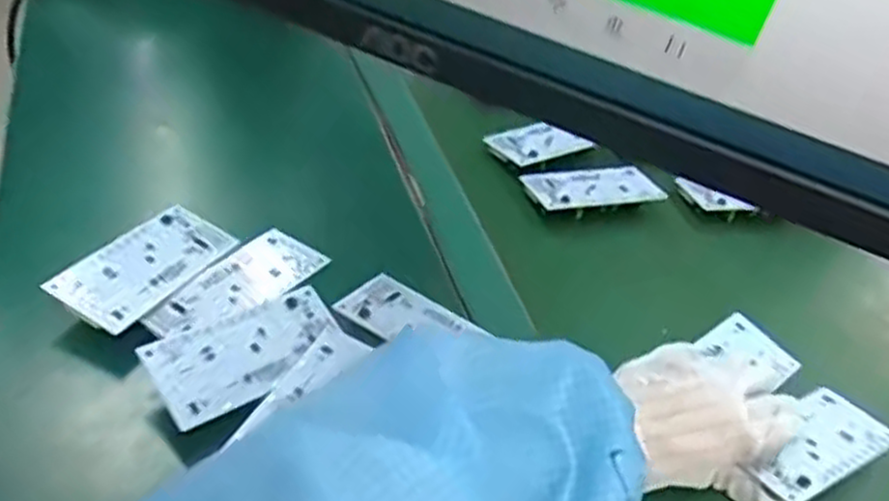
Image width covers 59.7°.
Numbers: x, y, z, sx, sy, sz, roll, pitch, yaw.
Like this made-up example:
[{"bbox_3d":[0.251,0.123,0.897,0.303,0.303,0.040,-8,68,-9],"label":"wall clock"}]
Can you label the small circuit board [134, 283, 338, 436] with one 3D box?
[{"bbox_3d":[-0.113,0.059,0.455,0.112,0.007,0.056,-22,64,-39],"label":"small circuit board"}]

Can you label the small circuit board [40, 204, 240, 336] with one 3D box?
[{"bbox_3d":[-0.189,0.008,0.498,0.059,0.009,0.111,32,42,9],"label":"small circuit board"}]

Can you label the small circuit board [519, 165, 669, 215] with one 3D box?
[{"bbox_3d":[0.127,-0.051,0.658,0.115,0.013,0.056,-2,43,-19],"label":"small circuit board"}]

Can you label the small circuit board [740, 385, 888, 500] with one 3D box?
[{"bbox_3d":[0.231,0.117,0.476,0.108,0.008,0.052,-17,42,-33],"label":"small circuit board"}]

